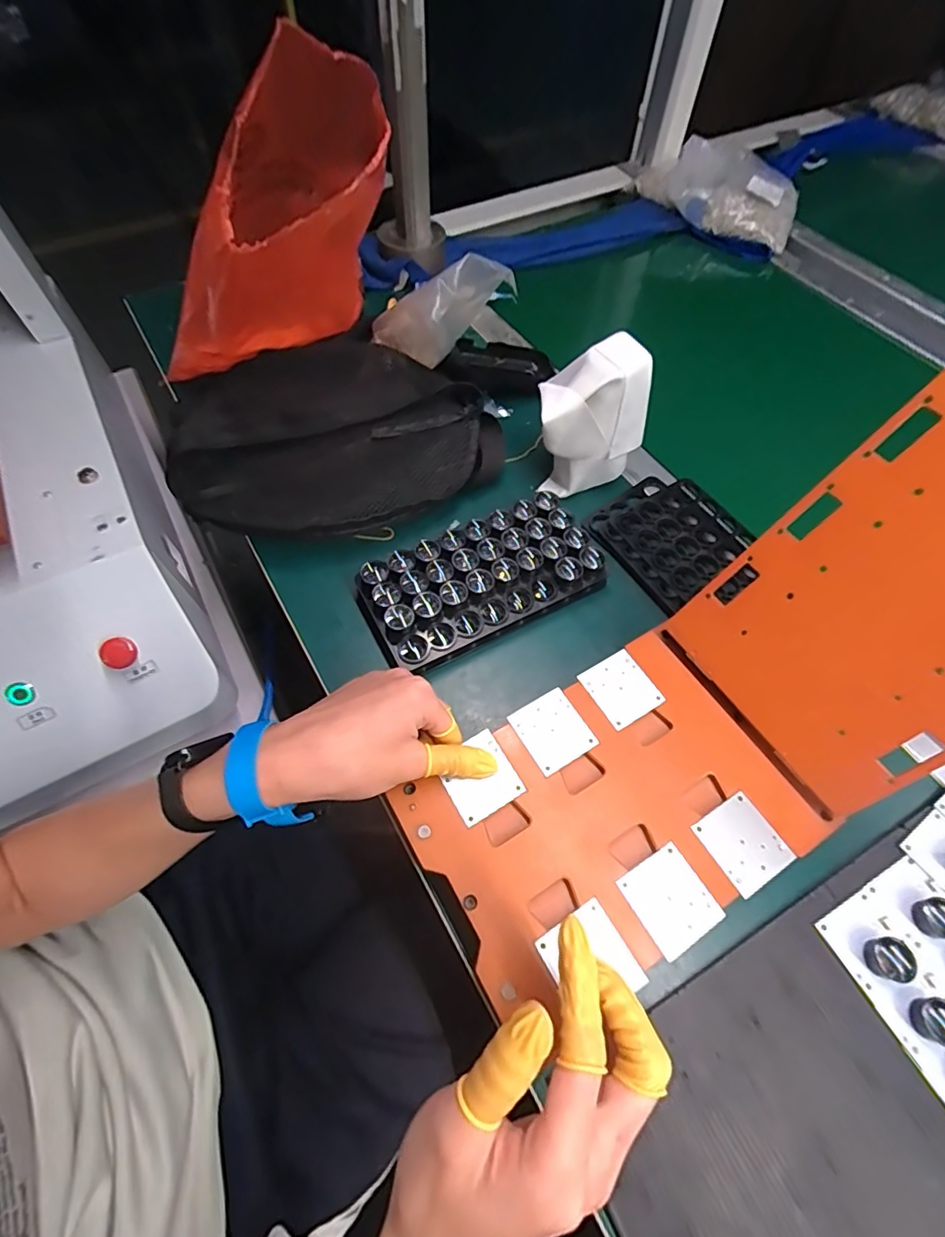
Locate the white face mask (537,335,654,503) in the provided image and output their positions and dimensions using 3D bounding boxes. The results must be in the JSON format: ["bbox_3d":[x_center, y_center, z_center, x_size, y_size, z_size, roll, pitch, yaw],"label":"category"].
[{"bbox_3d":[0.104,-0.179,0.479,0.101,0.122,0.069,-12,61,-8],"label":"white face mask"}]

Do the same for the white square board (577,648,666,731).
[{"bbox_3d":[0.107,0.050,0.375,0.045,0.005,0.047,-29,65,-16],"label":"white square board"}]

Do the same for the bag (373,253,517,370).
[{"bbox_3d":[-0.040,-0.303,0.539,0.169,0.070,0.094,-2,49,47],"label":"bag"}]

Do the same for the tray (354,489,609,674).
[{"bbox_3d":[0.008,-0.033,0.440,0.194,0.031,0.097,-23,63,-13],"label":"tray"}]

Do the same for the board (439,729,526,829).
[{"bbox_3d":[0.004,0.104,0.343,0.044,0.005,0.047,-28,64,-16],"label":"board"}]

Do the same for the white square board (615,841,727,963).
[{"bbox_3d":[0.117,0.166,0.310,0.044,0.004,0.047,-27,64,-15],"label":"white square board"}]

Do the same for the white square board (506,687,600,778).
[{"bbox_3d":[0.055,0.077,0.360,0.044,0.004,0.047,-28,64,-16],"label":"white square board"}]

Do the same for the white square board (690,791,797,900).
[{"bbox_3d":[0.168,0.139,0.325,0.043,0.004,0.047,-28,64,-16],"label":"white square board"}]

